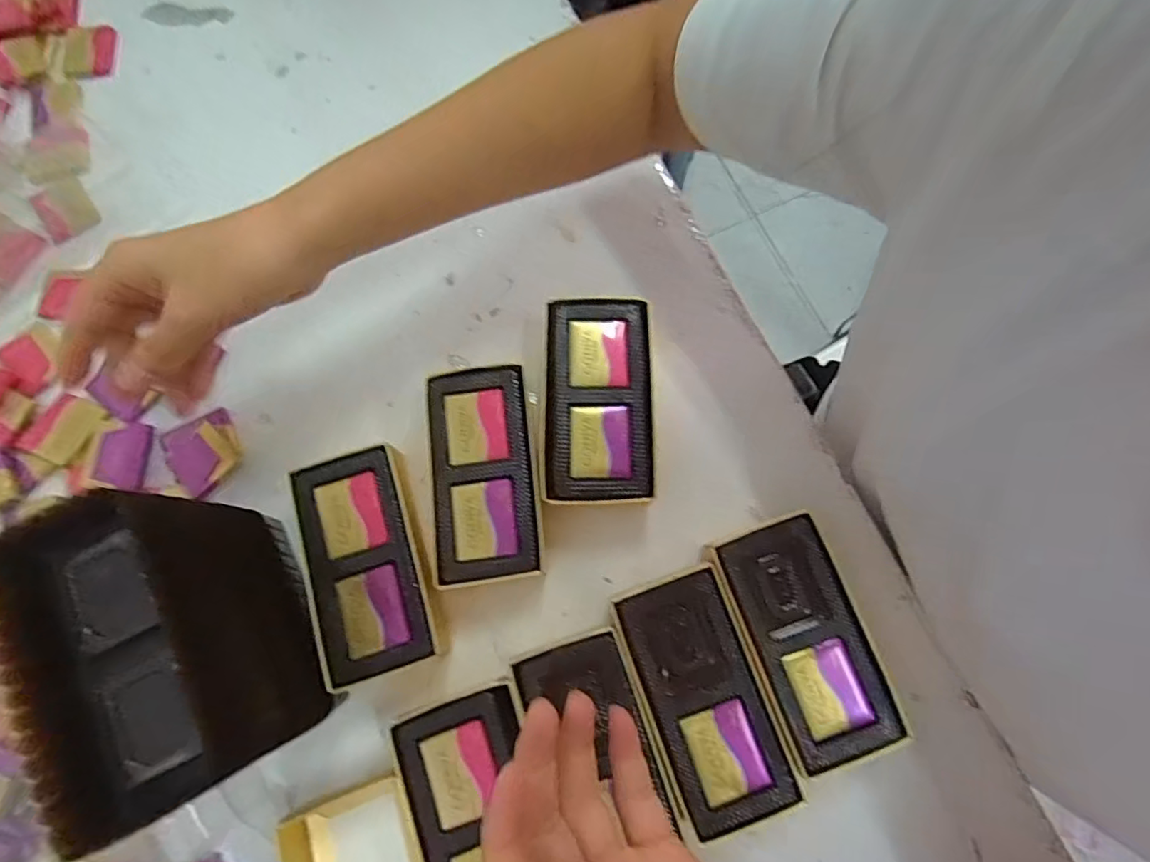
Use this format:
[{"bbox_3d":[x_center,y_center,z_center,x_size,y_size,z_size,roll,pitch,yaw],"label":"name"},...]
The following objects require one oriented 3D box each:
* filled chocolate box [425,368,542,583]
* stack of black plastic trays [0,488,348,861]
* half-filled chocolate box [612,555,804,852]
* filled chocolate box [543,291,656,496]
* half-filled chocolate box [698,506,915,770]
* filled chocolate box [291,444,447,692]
[{"bbox_3d":[-0.049,0.025,0.318,0.054,0.033,0.113,-6,76,-1],"label":"filled chocolate box"},{"bbox_3d":[-0.166,0.088,0.253,0.069,0.122,0.120,-29,77,-6],"label":"stack of black plastic trays"},{"bbox_3d":[0.063,0.131,0.290,0.055,0.032,0.113,-18,76,-4],"label":"half-filled chocolate box"},{"bbox_3d":[0.012,-0.016,0.325,0.058,0.033,0.113,2,76,1],"label":"filled chocolate box"},{"bbox_3d":[0.113,0.105,0.295,0.057,0.034,0.113,-21,76,-4],"label":"half-filled chocolate box"},{"bbox_3d":[-0.108,0.069,0.307,0.060,0.034,0.111,-17,76,-3],"label":"filled chocolate box"}]

